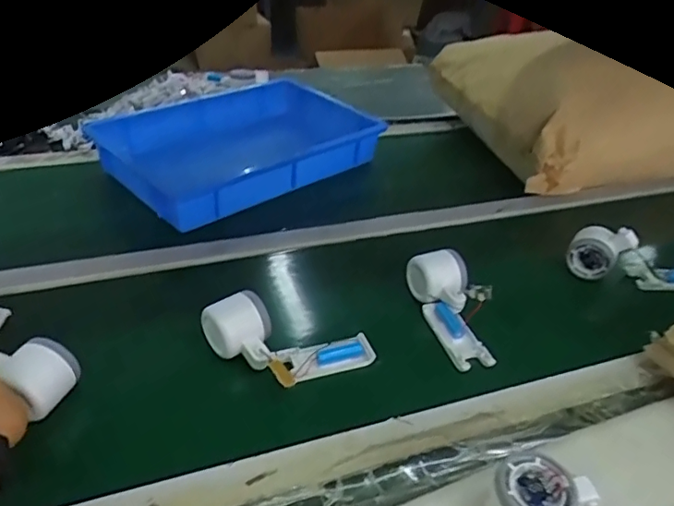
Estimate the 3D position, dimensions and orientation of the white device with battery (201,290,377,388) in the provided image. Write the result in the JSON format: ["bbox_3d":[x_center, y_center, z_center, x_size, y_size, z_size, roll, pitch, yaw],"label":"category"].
[{"bbox_3d":[-0.053,0.099,0.554,0.180,0.054,0.096,17,36,-6],"label":"white device with battery"}]

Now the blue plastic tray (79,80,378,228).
[{"bbox_3d":[-0.166,-0.201,0.949,0.446,0.070,0.313,-27,45,-36],"label":"blue plastic tray"}]

